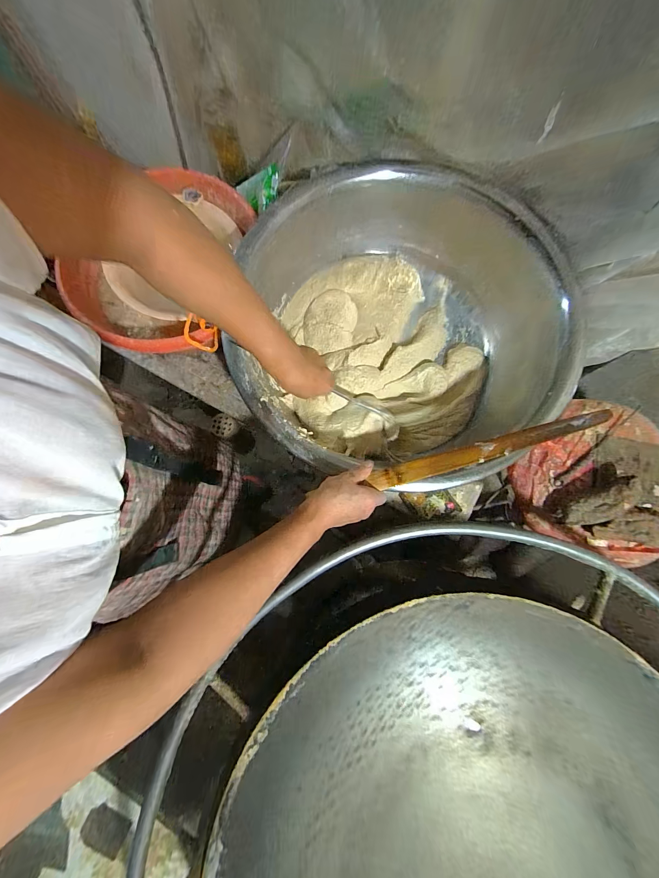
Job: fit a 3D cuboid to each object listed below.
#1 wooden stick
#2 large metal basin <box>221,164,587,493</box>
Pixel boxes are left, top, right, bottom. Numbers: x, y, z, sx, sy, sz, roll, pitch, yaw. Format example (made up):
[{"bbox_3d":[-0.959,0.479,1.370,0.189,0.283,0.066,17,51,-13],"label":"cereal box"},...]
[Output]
[{"bbox_3d":[0.240,0.015,0.457,0.372,0.008,0.028,-15,80,-2],"label":"wooden stick"},{"bbox_3d":[0.140,-0.206,0.599,0.561,0.178,0.576,0,79,-1],"label":"large metal basin"}]

